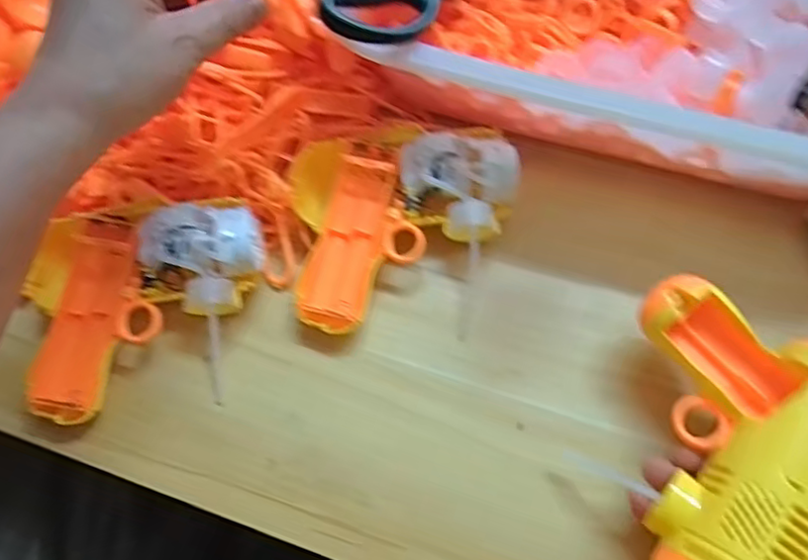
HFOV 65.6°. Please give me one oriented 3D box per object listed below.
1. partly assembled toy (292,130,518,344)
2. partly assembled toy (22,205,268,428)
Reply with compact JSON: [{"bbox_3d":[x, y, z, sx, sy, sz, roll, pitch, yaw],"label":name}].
[{"bbox_3d":[0.001,-0.034,0.380,0.133,0.042,0.120,-5,68,1],"label":"partly assembled toy"},{"bbox_3d":[-0.151,0.013,0.368,0.139,0.040,0.118,-11,68,-2],"label":"partly assembled toy"}]

